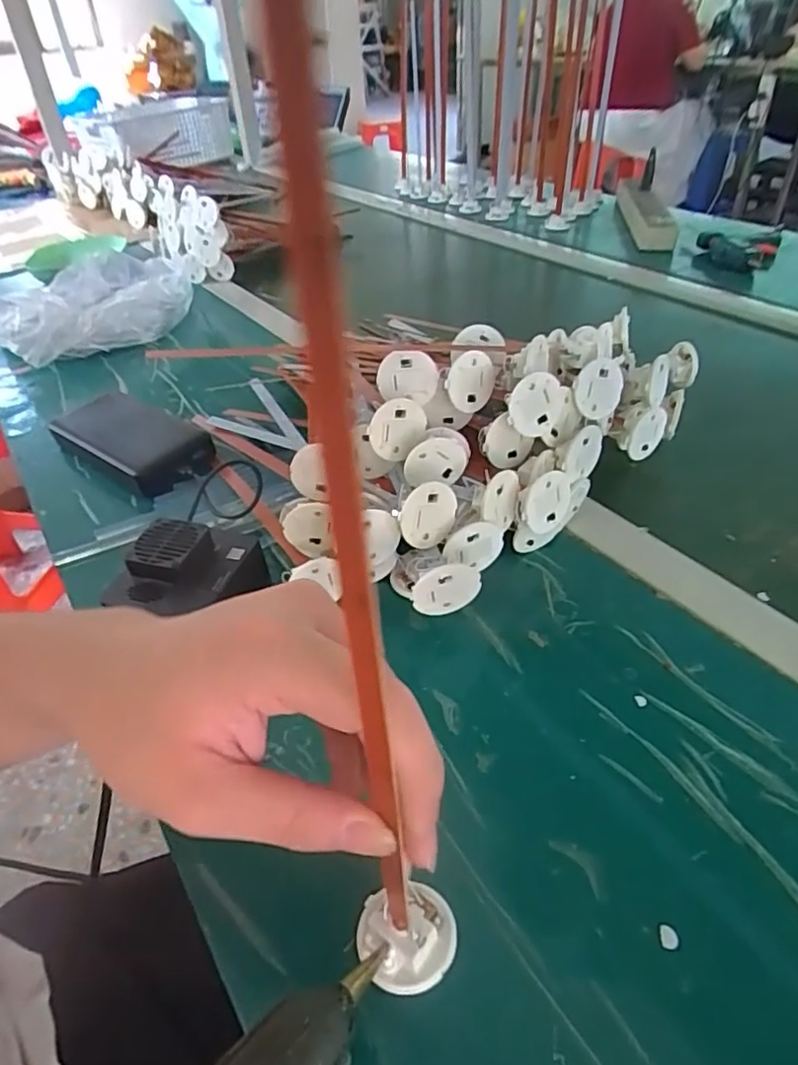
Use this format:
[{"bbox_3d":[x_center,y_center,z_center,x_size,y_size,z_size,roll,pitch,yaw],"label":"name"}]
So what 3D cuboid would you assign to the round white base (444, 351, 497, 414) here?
[{"bbox_3d":[0.047,-0.097,0.402,0.036,0.037,0.009,-28,46,-27],"label":"round white base"}]

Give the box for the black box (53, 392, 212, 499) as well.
[{"bbox_3d":[-0.234,-0.081,0.539,0.180,0.024,0.073,26,48,30],"label":"black box"}]

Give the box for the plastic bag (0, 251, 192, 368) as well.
[{"bbox_3d":[-0.355,-0.270,0.741,0.121,0.074,0.236,28,49,32],"label":"plastic bag"}]

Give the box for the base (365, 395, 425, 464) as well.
[{"bbox_3d":[-0.001,-0.064,0.382,0.038,0.032,0.006,-52,27,7],"label":"base"}]

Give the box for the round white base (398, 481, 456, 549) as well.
[{"bbox_3d":[0.017,-0.009,0.353,0.036,0.037,0.005,25,1,-37],"label":"round white base"}]

